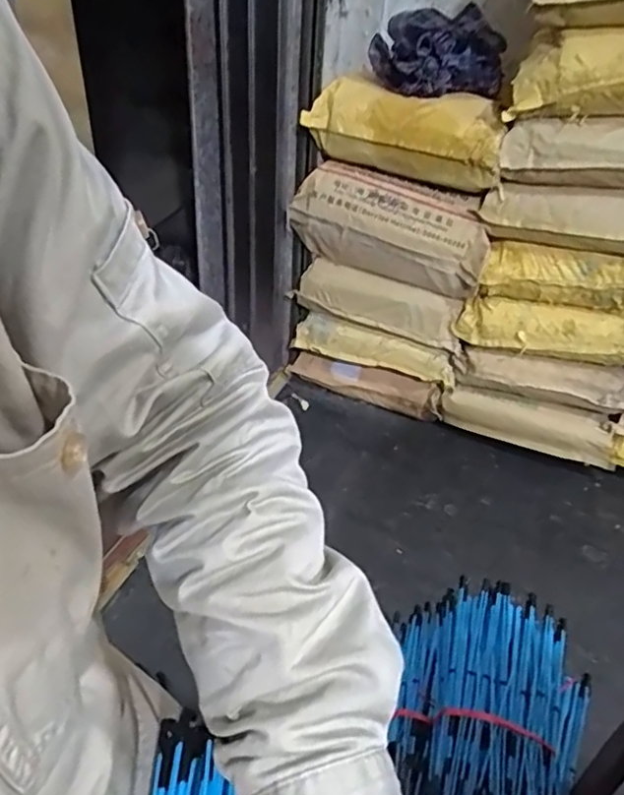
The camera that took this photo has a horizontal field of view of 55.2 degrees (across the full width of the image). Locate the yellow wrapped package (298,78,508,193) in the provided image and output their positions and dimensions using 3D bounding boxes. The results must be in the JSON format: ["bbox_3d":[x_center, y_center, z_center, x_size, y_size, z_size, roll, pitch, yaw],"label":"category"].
[{"bbox_3d":[0.197,-0.572,1.302,0.428,0.161,0.110,14,38,14],"label":"yellow wrapped package"}]

